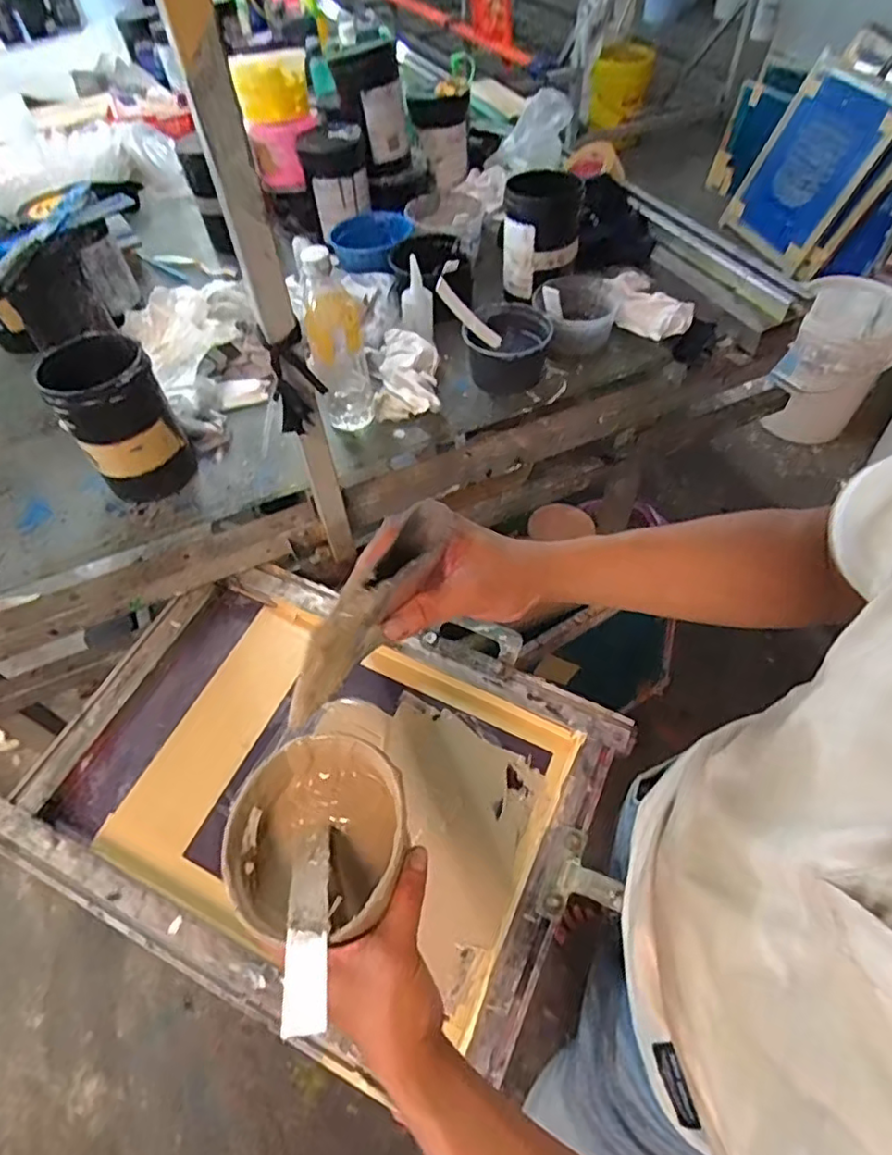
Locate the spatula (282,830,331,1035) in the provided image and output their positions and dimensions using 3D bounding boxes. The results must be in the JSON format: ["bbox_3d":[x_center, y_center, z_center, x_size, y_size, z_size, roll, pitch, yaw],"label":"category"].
[{"bbox_3d":[-0.077,0.189,0.349,0.022,0.013,0.124,-9,28,-3],"label":"spatula"}]

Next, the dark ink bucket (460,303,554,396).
[{"bbox_3d":[0.079,-0.291,0.815,0.108,0.085,0.112,-2,53,2],"label":"dark ink bucket"}]

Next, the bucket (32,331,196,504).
[{"bbox_3d":[-0.367,-0.182,0.693,0.104,0.165,0.126,-26,56,-15],"label":"bucket"}]

